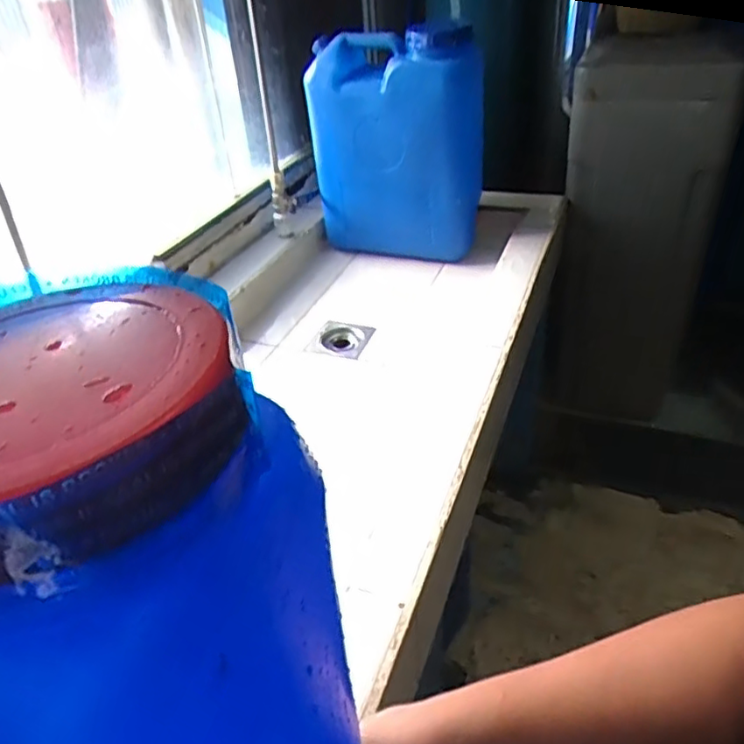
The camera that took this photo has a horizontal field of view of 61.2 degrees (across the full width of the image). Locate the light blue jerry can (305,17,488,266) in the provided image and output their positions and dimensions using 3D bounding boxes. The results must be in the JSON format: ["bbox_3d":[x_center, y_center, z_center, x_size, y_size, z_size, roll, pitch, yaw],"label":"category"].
[{"bbox_3d":[0.054,-0.432,1.226,0.324,0.398,0.156,19,42,28],"label":"light blue jerry can"}]

